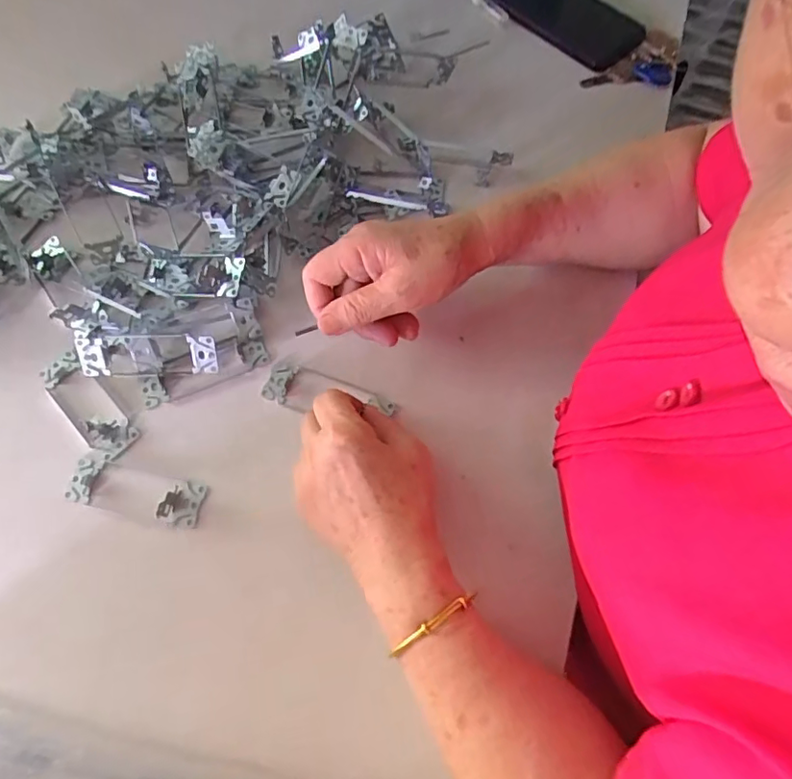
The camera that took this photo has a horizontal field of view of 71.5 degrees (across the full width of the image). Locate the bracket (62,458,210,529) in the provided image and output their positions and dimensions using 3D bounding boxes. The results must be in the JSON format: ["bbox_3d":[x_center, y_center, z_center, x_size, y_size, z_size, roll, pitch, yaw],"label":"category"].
[{"bbox_3d":[-0.203,0.077,0.417,0.111,0.015,0.037,12,69,6],"label":"bracket"}]

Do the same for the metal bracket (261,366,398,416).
[{"bbox_3d":[-0.053,0.002,0.445,0.109,0.010,0.036,7,66,3],"label":"metal bracket"}]

